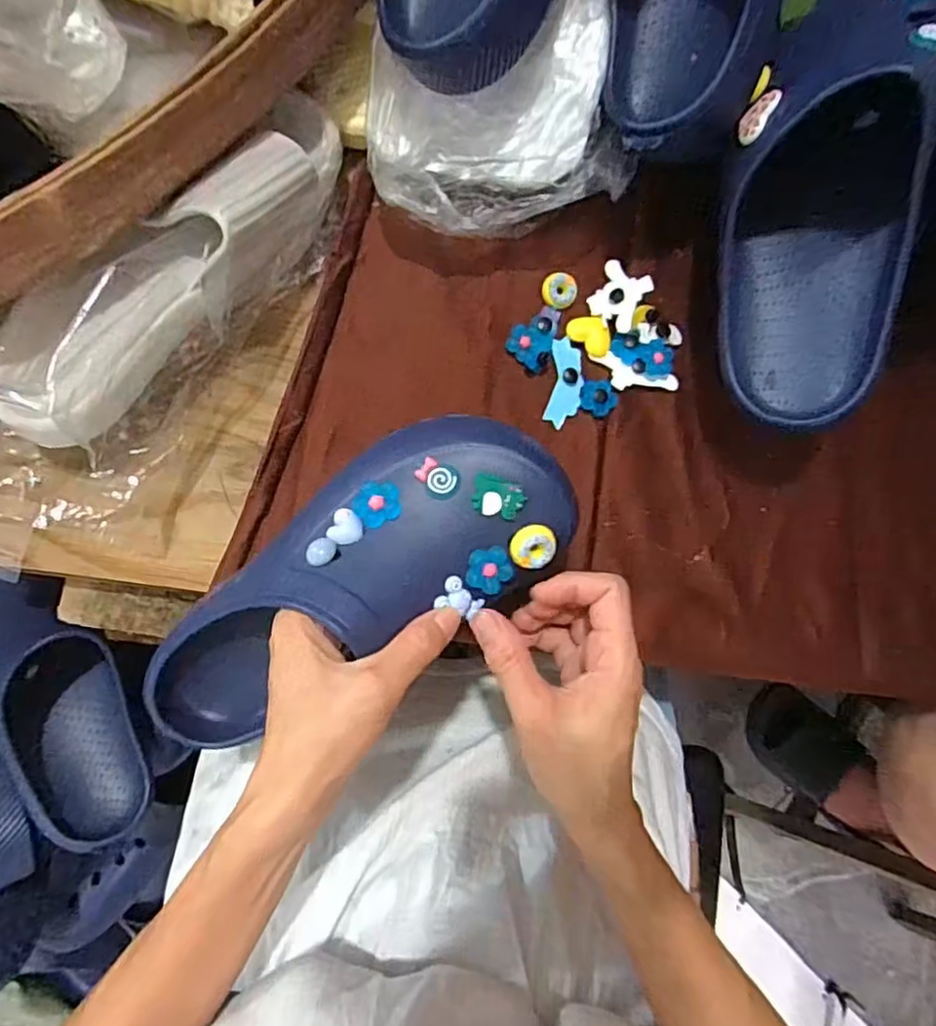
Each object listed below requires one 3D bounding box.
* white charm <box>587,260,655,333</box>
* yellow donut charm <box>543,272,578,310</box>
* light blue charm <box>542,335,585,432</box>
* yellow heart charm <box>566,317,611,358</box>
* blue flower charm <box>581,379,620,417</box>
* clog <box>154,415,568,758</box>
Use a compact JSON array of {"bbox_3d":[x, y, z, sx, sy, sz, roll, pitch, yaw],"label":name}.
[{"bbox_3d":[0.103,-0.149,0.435,0.041,0.006,0.042,33,93,29],"label":"white charm"},{"bbox_3d":[0.063,-0.153,0.440,0.024,0.015,0.023,1,84,-5],"label":"yellow donut charm"},{"bbox_3d":[0.067,-0.088,0.429,0.023,0.005,0.060,8,83,-4],"label":"light blue charm"},{"bbox_3d":[0.085,-0.124,0.436,0.032,0.004,0.023,39,96,4],"label":"yellow heart charm"},{"bbox_3d":[0.088,-0.079,0.430,0.025,0.007,0.025,1,84,-5],"label":"blue flower charm"},{"bbox_3d":[-0.068,0.041,0.336,0.251,0.080,0.104,-32,92,12],"label":"clog"}]

